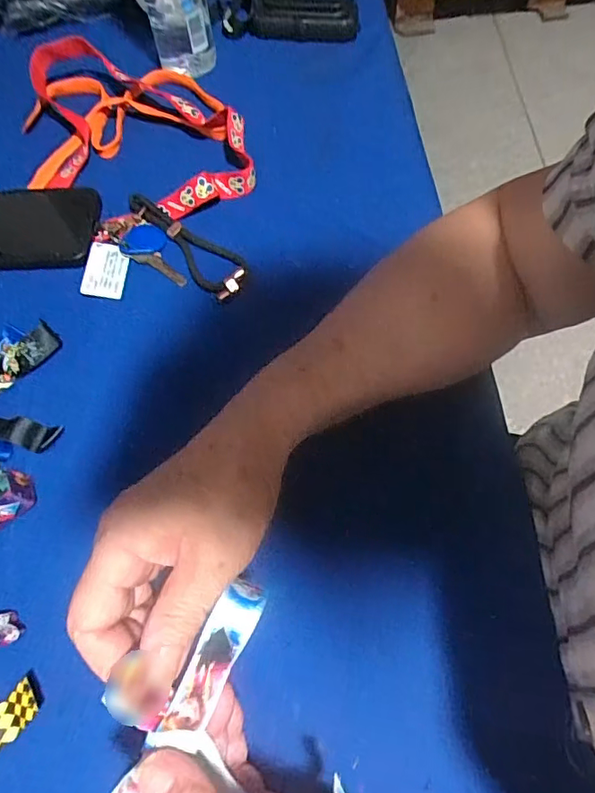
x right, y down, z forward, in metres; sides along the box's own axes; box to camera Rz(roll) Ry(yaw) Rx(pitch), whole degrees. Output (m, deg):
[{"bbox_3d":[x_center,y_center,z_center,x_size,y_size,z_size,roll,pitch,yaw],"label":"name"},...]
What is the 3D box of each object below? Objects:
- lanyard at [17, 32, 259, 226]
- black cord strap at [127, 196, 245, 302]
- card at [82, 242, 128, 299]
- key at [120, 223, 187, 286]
[{"bbox_3d":[-0.150,-0.242,0.458,0.182,0.032,0.213,-18,65,-6],"label":"lanyard"},{"bbox_3d":[-0.089,-0.123,0.412,0.039,0.011,0.123,-43,70,-16],"label":"black cord strap"},{"bbox_3d":[-0.151,-0.100,0.408,0.031,0.006,0.046,4,65,4],"label":"card"},{"bbox_3d":[-0.109,-0.115,0.412,0.066,0.004,0.034,32,70,16],"label":"key"}]

